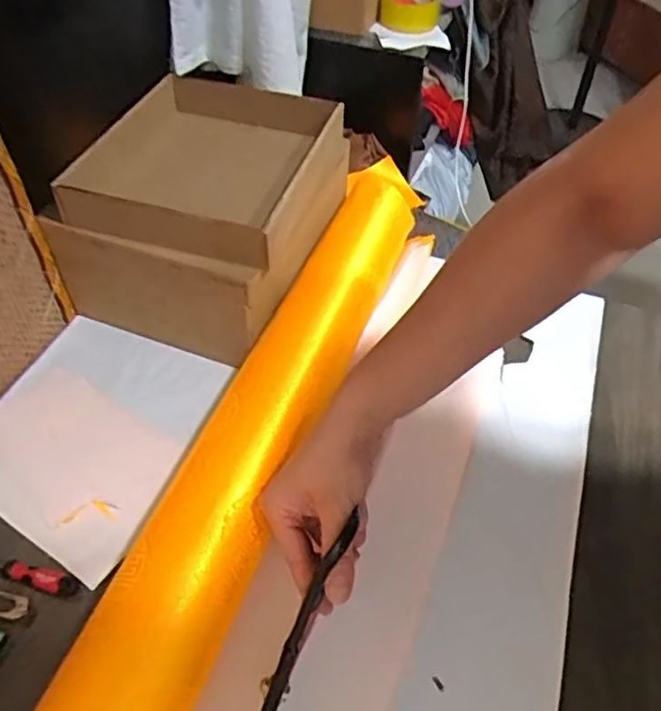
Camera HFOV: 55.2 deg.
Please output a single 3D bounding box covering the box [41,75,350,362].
[{"bbox_3d":[-0.128,-0.143,0.653,0.232,0.166,0.257,13,49,8],"label":"box"}]

